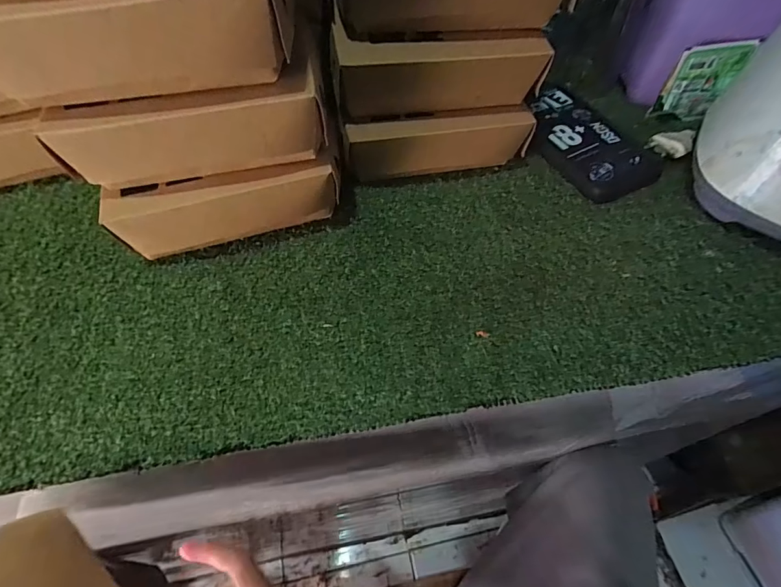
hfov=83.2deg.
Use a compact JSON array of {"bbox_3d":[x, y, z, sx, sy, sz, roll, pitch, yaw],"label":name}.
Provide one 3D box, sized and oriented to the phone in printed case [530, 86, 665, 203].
[{"bbox_3d":[0.170,-0.137,0.390,0.076,0.011,0.131,-24,62,-17],"label":"phone in printed case"}]

